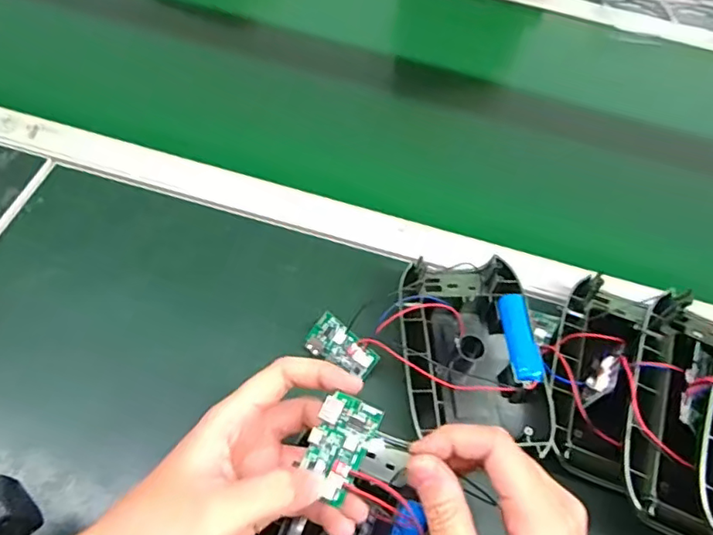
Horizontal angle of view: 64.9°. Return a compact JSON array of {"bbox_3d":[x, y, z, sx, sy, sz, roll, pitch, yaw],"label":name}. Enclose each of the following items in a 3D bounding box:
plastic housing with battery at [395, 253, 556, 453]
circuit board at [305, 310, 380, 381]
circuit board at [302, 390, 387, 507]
[{"bbox_3d":[0.083,0.065,0.422,0.102,0.043,0.152,-2,58,-8],"label":"plastic housing with battery"},{"bbox_3d":[-0.012,0.062,0.425,0.056,0.005,0.030,38,93,17],"label":"circuit board"},{"bbox_3d":[-0.009,0.095,0.301,0.030,0.009,0.049,21,76,6],"label":"circuit board"}]

